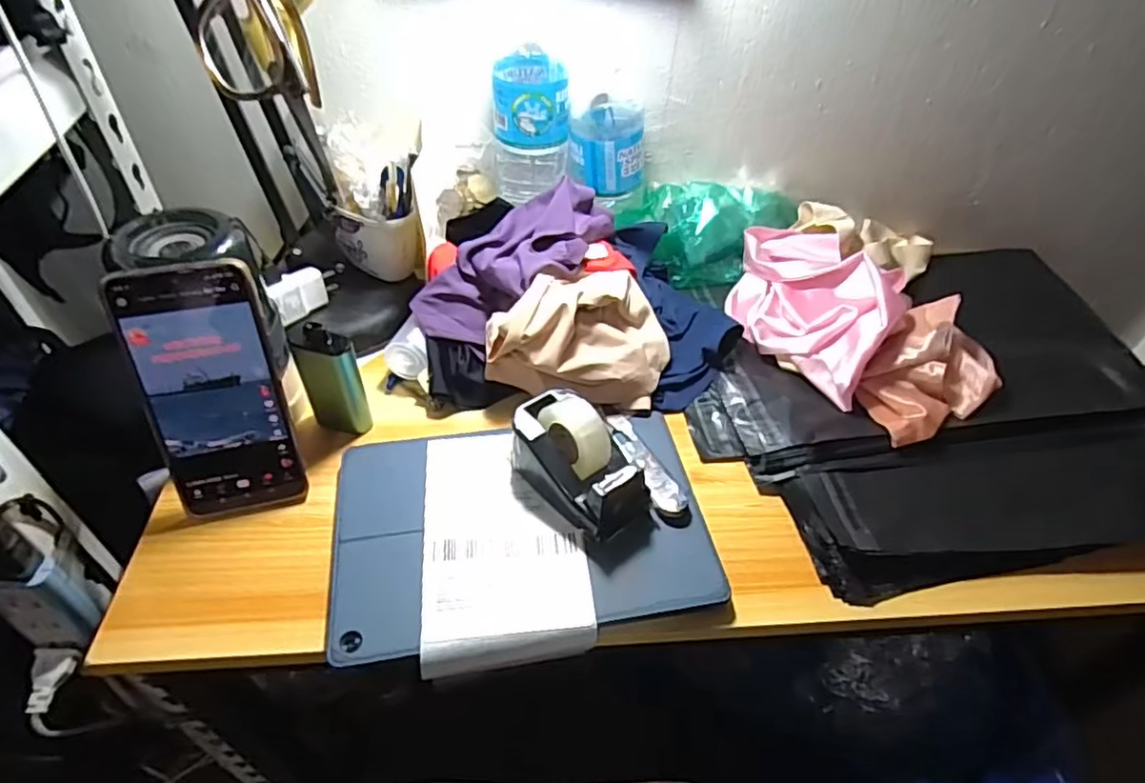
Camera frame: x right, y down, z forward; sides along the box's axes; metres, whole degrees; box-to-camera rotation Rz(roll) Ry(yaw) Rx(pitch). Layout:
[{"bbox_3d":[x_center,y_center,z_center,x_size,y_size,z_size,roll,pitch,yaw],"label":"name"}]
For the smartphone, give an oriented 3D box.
[{"bbox_3d":[-0.222,0.003,0.399,0.076,0.166,0.008,-9,26,-13],"label":"smartphone"}]

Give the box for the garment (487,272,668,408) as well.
[{"bbox_3d":[0.008,-0.049,0.499,0.133,0.071,0.104,11,46,6],"label":"garment"}]

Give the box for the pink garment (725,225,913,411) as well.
[{"bbox_3d":[0.201,-0.078,0.541,0.137,0.057,0.149,26,49,19],"label":"pink garment"}]

